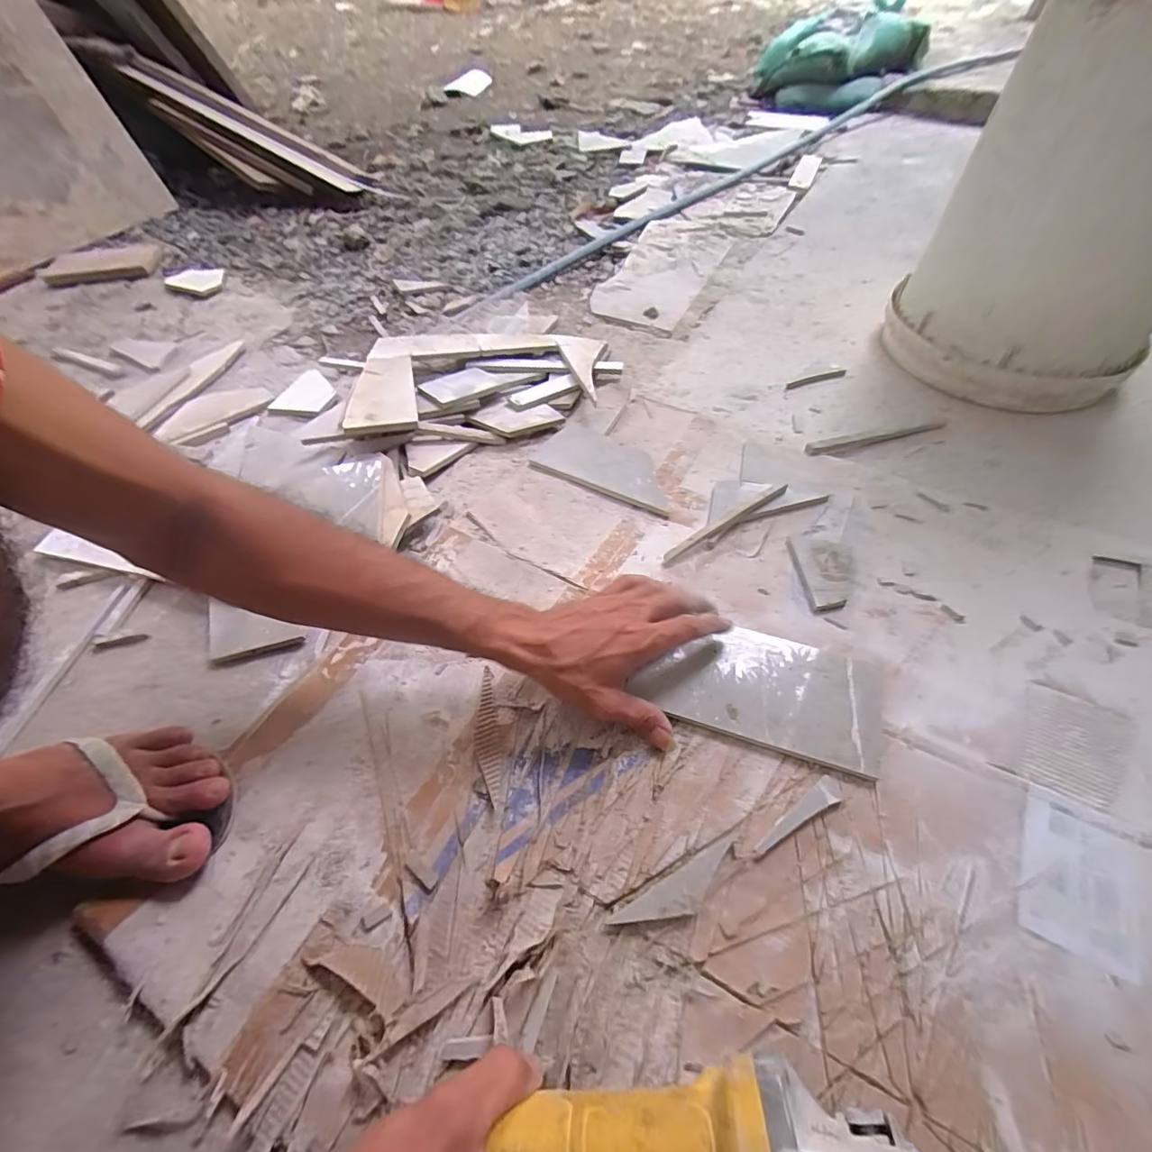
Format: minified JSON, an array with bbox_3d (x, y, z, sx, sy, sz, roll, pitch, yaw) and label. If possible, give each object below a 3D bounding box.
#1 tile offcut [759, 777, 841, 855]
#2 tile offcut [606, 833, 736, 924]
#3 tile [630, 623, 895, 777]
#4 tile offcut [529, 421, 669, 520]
[{"bbox_3d":[0.159,0.176,0.375,0.078,0.009,0.017,-30,57,-22],"label":"tile offcut"},{"bbox_3d":[0.070,0.212,0.353,0.099,0.008,0.029,-21,54,-16],"label":"tile offcut"},{"bbox_3d":[0.157,0.093,0.441,0.192,0.011,0.102,15,55,13],"label":"tile"},{"bbox_3d":[0.035,-0.139,0.644,0.196,0.014,0.094,29,57,21],"label":"tile offcut"}]

